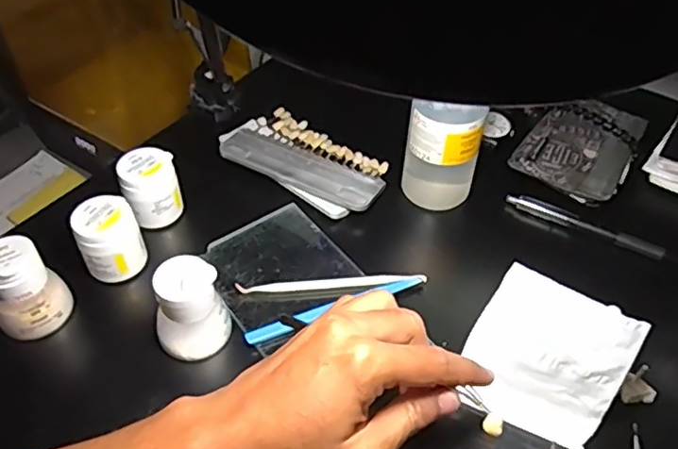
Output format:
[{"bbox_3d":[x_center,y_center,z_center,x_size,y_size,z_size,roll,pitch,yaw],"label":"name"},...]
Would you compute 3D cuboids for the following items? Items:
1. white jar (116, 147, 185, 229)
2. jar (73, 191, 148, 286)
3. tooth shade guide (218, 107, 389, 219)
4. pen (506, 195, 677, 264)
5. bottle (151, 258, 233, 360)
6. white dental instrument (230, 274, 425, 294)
[{"bbox_3d":[-0.151,-0.029,0.492,0.042,0.050,0.040,0,48,0],"label":"white jar"},{"bbox_3d":[-0.172,0.011,0.457,0.042,0.054,0.041,0,48,0],"label":"jar"},{"bbox_3d":[-0.031,-0.061,0.547,0.156,0.014,0.085,30,54,24],"label":"tooth shade guide"},{"bbox_3d":[0.214,0.002,0.510,0.144,0.012,0.016,24,52,20],"label":"pen"},{"bbox_3d":[-0.102,0.058,0.410,0.038,0.064,0.044,28,54,22],"label":"bottle"},{"bbox_3d":[-0.005,0.045,0.461,0.141,0.006,0.011,-2,48,-2],"label":"white dental instrument"}]

